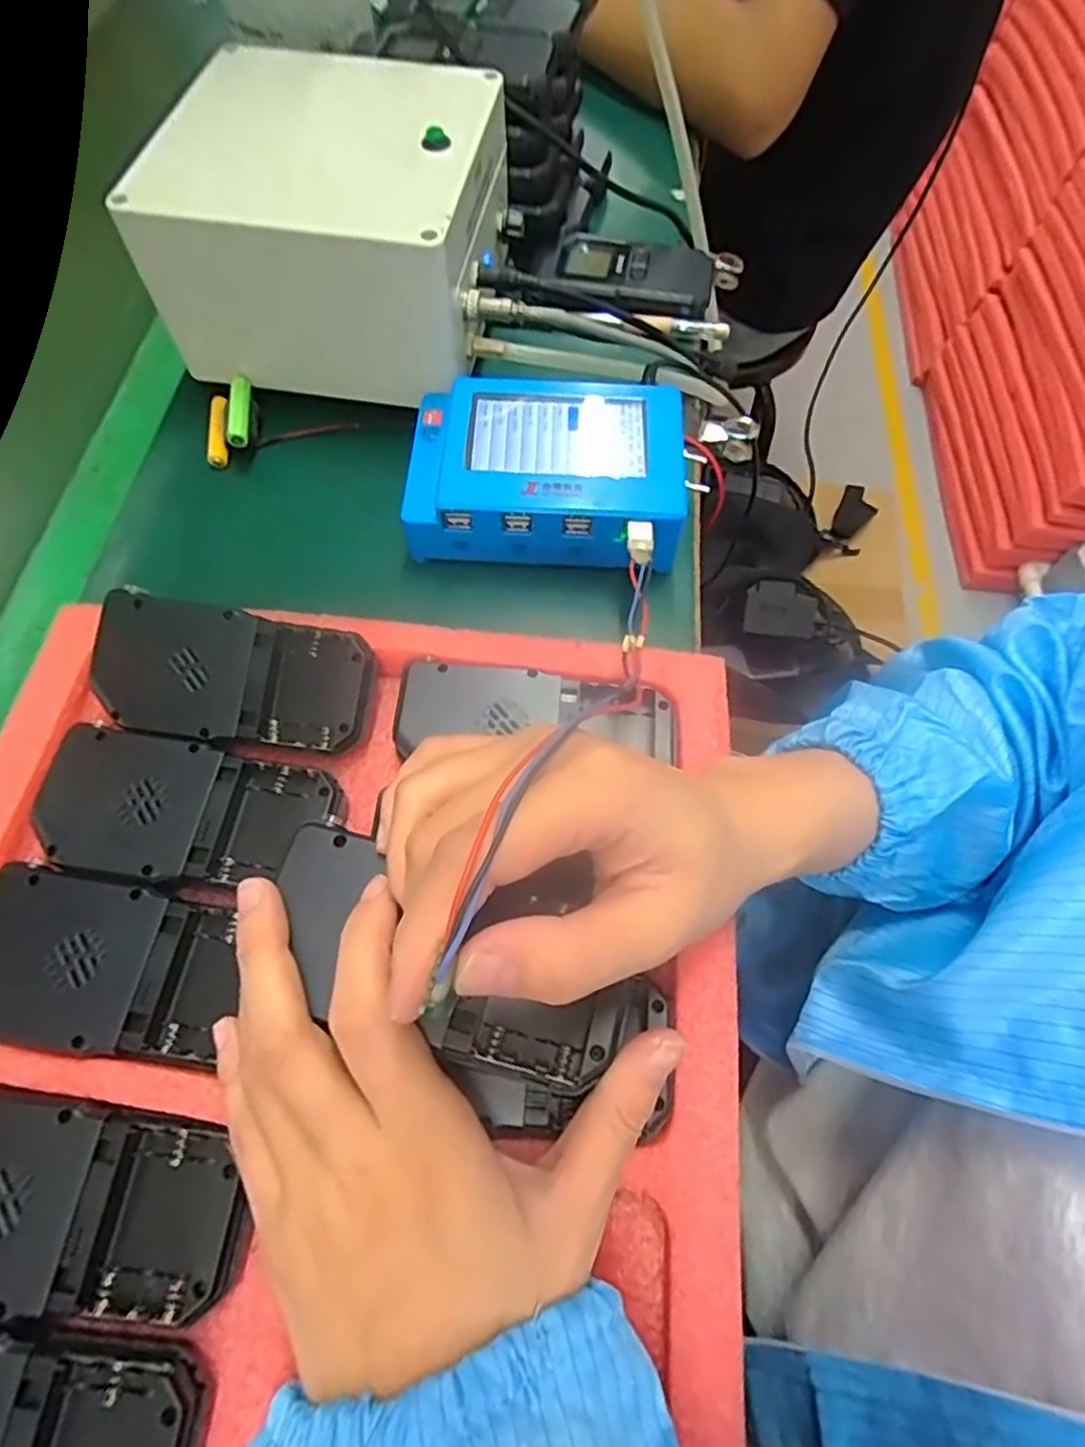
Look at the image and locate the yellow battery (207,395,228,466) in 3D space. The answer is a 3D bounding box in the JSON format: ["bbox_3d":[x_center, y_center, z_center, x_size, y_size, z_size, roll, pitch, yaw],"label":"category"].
[{"bbox_3d":[-0.186,-0.169,0.399,0.014,0.013,0.044,-7,65,-5],"label":"yellow battery"}]

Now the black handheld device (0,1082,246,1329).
[{"bbox_3d":[-0.155,0.153,0.222,0.116,0.016,0.056,8,64,2],"label":"black handheld device"}]

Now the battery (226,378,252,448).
[{"bbox_3d":[-0.169,-0.174,0.387,0.012,0.009,0.044,-6,65,-5],"label":"battery"}]

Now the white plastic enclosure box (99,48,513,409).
[{"bbox_3d":[-0.109,-0.276,0.387,0.154,0.088,0.159,10,64,3],"label":"white plastic enclosure box"}]

